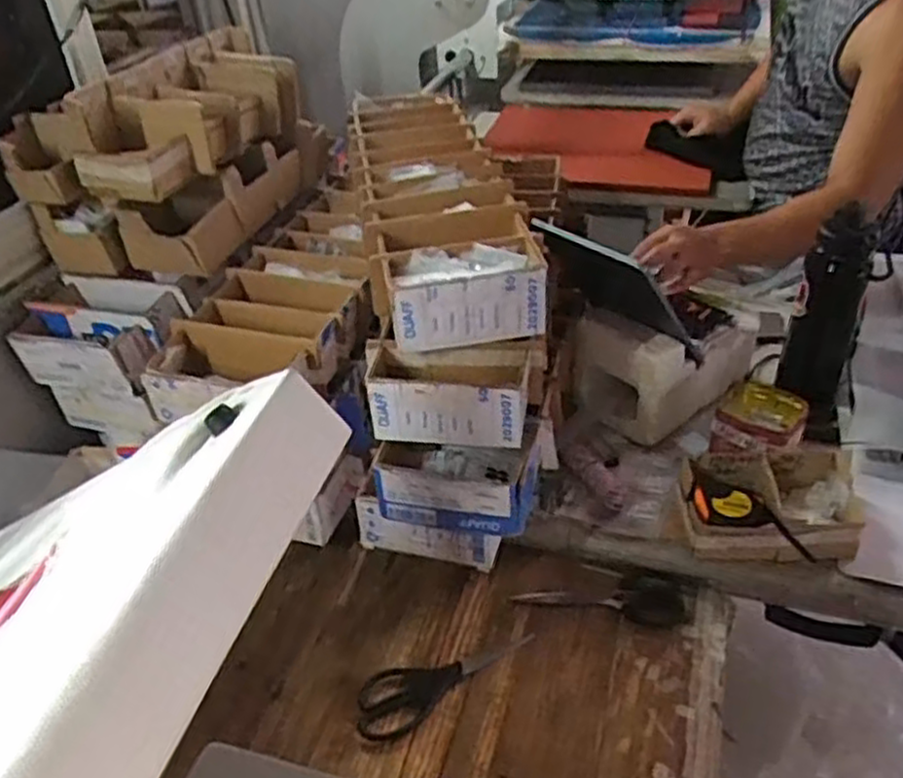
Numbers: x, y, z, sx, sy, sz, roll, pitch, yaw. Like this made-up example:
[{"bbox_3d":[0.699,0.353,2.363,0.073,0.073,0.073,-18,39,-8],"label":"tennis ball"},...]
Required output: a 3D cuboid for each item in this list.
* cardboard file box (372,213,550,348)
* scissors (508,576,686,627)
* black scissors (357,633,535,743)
[{"bbox_3d":[0.016,-0.102,0.788,0.165,0.074,0.096,-9,36,-5],"label":"cardboard file box"},{"bbox_3d":[0.162,0.225,0.847,0.179,0.007,0.059,5,38,13],"label":"scissors"},{"bbox_3d":[-0.010,0.286,0.782,0.193,0.009,0.068,-26,41,-26],"label":"black scissors"}]

